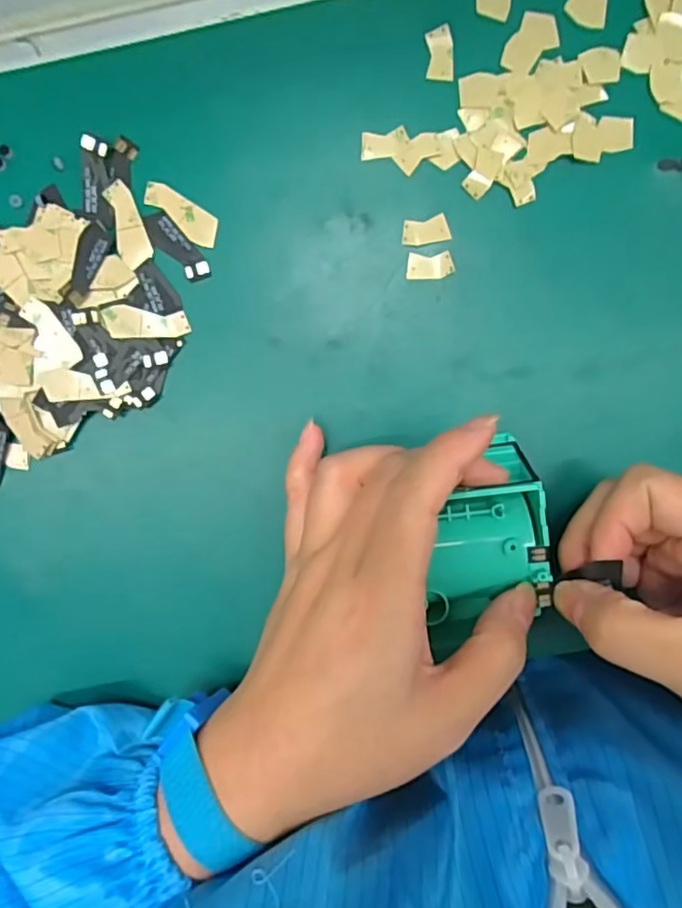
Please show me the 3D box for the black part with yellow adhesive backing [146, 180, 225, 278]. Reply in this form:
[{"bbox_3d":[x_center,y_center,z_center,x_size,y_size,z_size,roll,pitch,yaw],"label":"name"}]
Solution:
[{"bbox_3d":[-0.070,-0.106,0.269,0.037,0.004,0.014,35,94,1],"label":"black part with yellow adhesive backing"}]

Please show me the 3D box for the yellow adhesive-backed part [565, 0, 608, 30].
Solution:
[{"bbox_3d":[0.104,-0.187,0.255,0.018,0.004,0.014,27,94,2],"label":"yellow adhesive-backed part"}]

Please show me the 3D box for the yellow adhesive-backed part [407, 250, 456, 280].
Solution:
[{"bbox_3d":[0.039,-0.082,0.266,0.021,0.004,0.011,-2,93,3],"label":"yellow adhesive-backed part"}]

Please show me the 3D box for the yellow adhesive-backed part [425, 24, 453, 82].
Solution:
[{"bbox_3d":[0.042,-0.170,0.260,0.011,0.004,0.021,-3,99,5],"label":"yellow adhesive-backed part"}]

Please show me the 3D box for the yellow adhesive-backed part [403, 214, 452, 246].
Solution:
[{"bbox_3d":[0.037,-0.097,0.266,0.021,0.004,0.011,-8,92,4],"label":"yellow adhesive-backed part"}]

